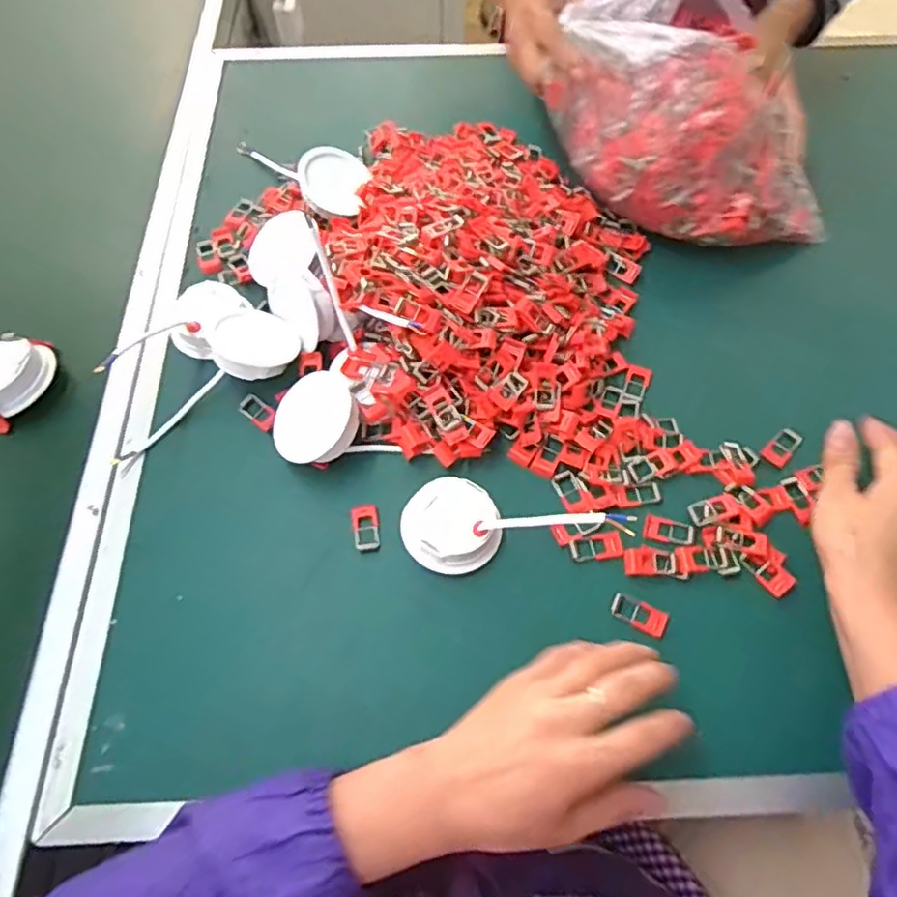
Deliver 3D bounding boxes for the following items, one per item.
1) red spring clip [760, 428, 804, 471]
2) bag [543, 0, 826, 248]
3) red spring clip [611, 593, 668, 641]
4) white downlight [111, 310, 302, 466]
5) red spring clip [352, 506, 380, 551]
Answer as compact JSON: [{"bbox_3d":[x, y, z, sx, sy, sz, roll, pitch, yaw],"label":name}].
[{"bbox_3d":[0.264,-0.001,0.500,0.039,0.009,0.020,-40,69,-20],"label":"red spring clip"},{"bbox_3d":[0.218,-0.284,0.546,0.245,0.149,0.156,29,65,14],"label":"bag"},{"bbox_3d":[0.133,0.116,0.442,0.038,0.008,0.019,28,65,14],"label":"red spring clip"},{"bbox_3d":[-0.184,-0.047,0.511,0.064,0.035,0.174,29,65,14],"label":"white downlight"},{"bbox_3d":[-0.061,0.059,0.470,0.020,0.004,0.033,-8,62,-5],"label":"red spring clip"}]

